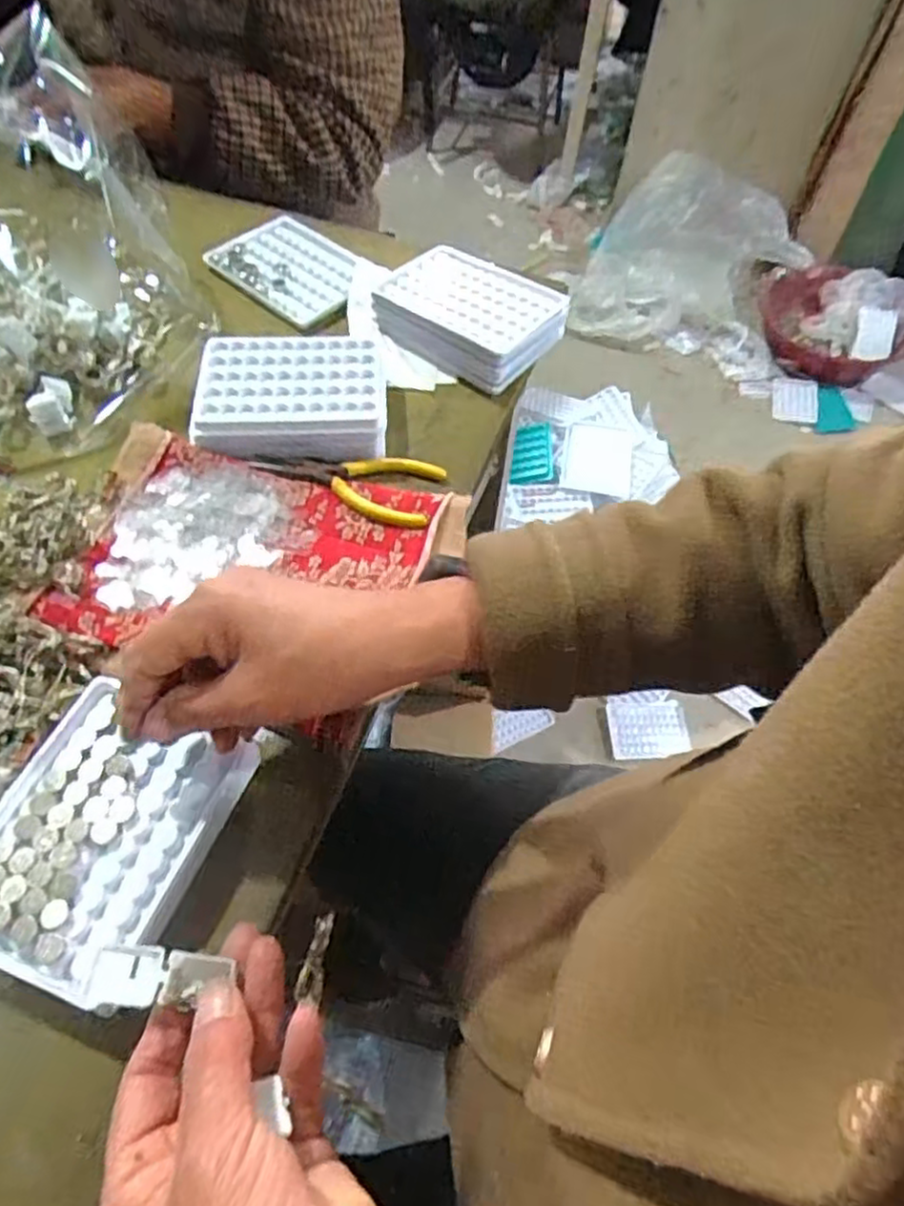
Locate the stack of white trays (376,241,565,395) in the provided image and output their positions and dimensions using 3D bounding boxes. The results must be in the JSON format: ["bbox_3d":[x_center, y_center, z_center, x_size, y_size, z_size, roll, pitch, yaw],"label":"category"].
[{"bbox_3d":[0.015,-0.226,0.559,0.133,0.033,0.095,30,59,15],"label":"stack of white trays"}]

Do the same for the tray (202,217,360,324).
[{"bbox_3d":[-0.135,-0.284,0.603,0.126,0.006,0.092,38,62,19],"label":"tray"}]

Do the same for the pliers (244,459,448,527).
[{"bbox_3d":[-0.069,-0.079,0.474,0.120,0.018,0.063,8,56,2],"label":"pliers"}]

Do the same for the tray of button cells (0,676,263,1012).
[{"bbox_3d":[-0.166,0.105,0.334,0.102,0.017,0.122,19,57,9],"label":"tray of button cells"}]

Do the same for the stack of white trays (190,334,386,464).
[{"bbox_3d":[-0.111,-0.144,0.496,0.123,0.030,0.094,-2,56,-6],"label":"stack of white trays"}]

